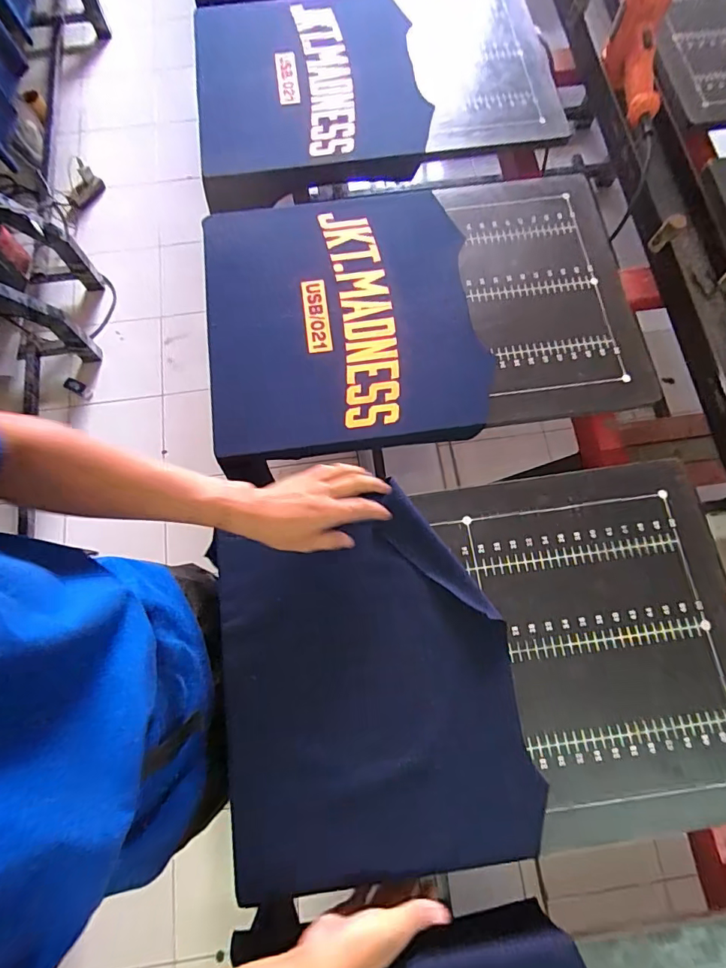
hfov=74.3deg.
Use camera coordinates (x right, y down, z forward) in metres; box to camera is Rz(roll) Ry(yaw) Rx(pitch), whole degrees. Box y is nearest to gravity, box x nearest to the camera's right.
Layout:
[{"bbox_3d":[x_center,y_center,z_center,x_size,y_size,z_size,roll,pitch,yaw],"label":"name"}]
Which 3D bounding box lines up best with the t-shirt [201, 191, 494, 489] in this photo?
[{"bbox_3d":[-0.033,-0.242,0.685,0.368,0.037,0.417,-8,74,-3],"label":"t-shirt"}]

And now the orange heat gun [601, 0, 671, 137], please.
[{"bbox_3d":[0.411,-0.643,0.686,0.063,0.216,0.187,5,74,0],"label":"orange heat gun"}]

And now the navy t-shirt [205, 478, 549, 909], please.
[{"bbox_3d":[-0.001,0.225,0.538,0.315,0.037,0.375,-11,74,-4],"label":"navy t-shirt"}]

